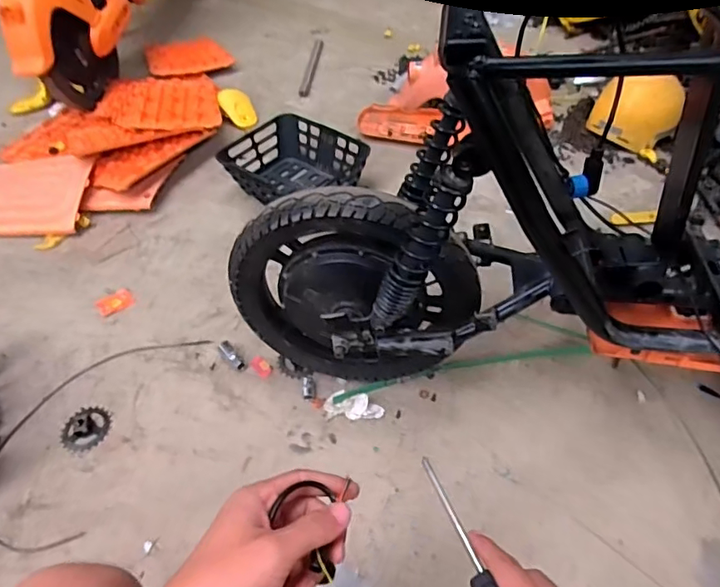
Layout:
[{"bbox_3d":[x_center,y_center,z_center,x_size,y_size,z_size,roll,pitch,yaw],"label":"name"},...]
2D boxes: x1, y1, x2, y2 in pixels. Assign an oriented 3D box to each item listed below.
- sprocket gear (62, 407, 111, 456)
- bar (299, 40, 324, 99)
[{"bbox_3d":[-0.488,0.240,0.931,0.080,0.011,0.084,20,54,20],"label":"sprocket gear"},{"bbox_3d":[-0.165,-0.792,1.822,0.034,0.017,0.429,1,50,6],"label":"bar"}]

